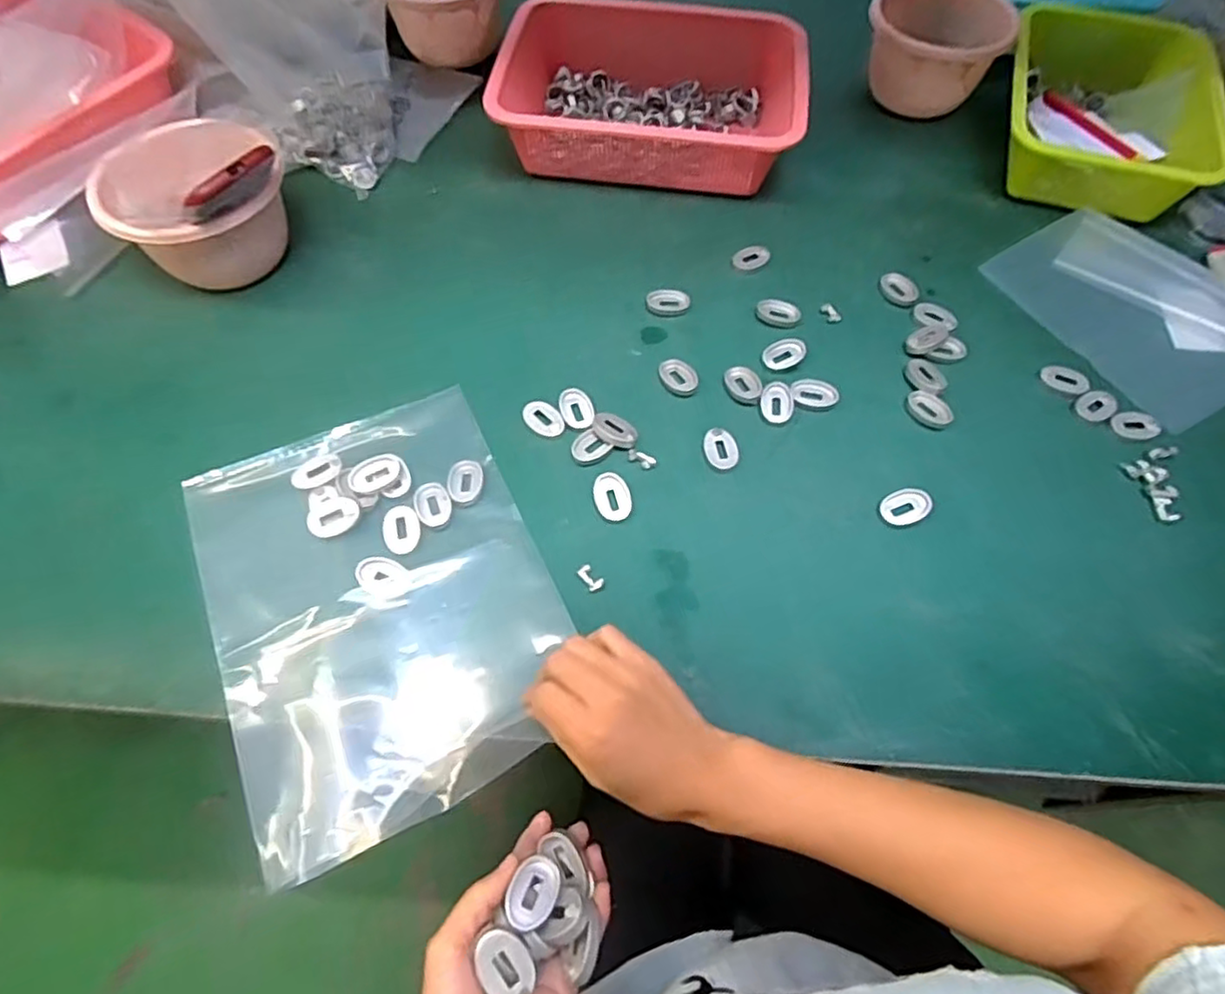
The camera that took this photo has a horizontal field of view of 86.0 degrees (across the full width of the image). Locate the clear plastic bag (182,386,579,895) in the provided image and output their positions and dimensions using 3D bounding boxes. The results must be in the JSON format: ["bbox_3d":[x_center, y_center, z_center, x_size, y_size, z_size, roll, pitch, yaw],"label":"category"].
[{"bbox_3d":[-0.161,0.065,0.456,0.214,0.018,0.293,-22,62,-17],"label":"clear plastic bag"}]

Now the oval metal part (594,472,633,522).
[{"bbox_3d":[0.001,0.000,0.495,0.027,0.007,0.037,-17,64,-10],"label":"oval metal part"}]

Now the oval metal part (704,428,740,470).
[{"bbox_3d":[0.086,-0.039,0.521,0.026,0.004,0.037,-11,63,-7],"label":"oval metal part"}]

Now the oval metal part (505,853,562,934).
[{"bbox_3d":[-0.043,0.217,0.362,0.025,0.007,0.038,22,42,-3],"label":"oval metal part"}]

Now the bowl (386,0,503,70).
[{"bbox_3d":[-0.194,-0.572,0.763,0.126,0.093,0.124,1,62,-1],"label":"bowl"}]

